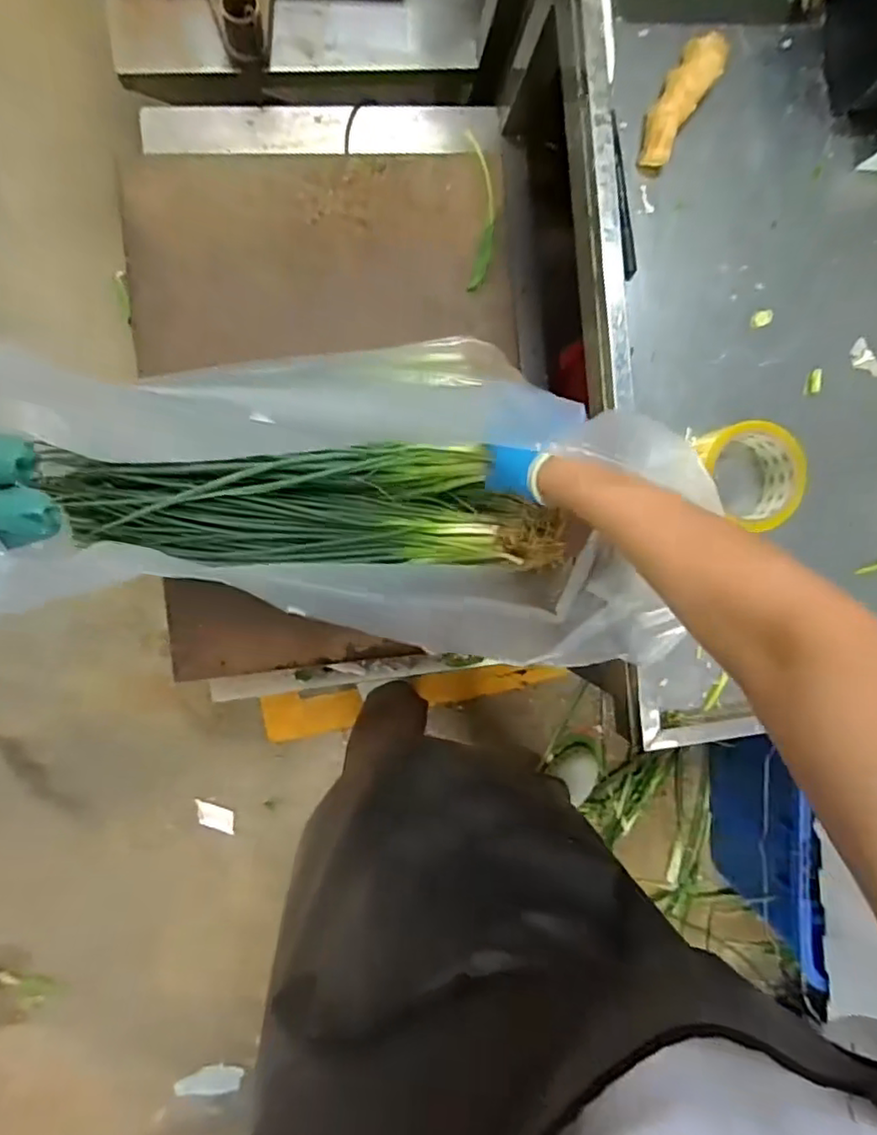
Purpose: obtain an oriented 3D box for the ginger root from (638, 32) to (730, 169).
[{"bbox_3d":[0.211,-0.410,0.547,0.035,0.027,0.125,30,89,-9],"label":"ginger root"}]

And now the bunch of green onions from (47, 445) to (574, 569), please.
[{"bbox_3d":[-0.115,-0.063,0.646,0.510,0.062,0.120,2,93,-9],"label":"bunch of green onions"}]

